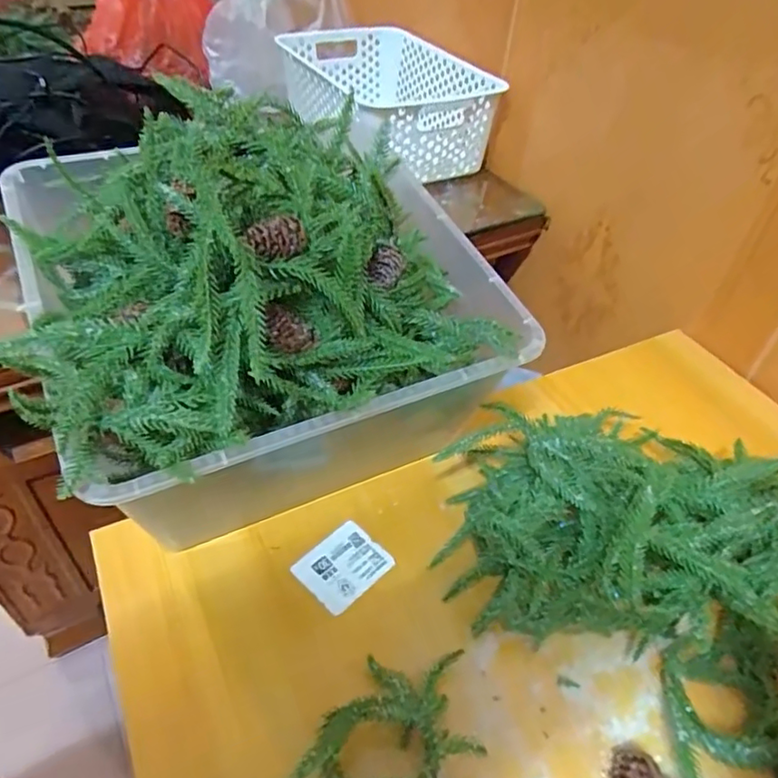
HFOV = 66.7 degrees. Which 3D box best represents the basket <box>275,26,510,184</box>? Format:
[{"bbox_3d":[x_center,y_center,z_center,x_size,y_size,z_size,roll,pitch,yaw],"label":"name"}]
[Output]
[{"bbox_3d":[-0.006,-0.406,0.825,0.210,0.096,0.329,-16,48,-21],"label":"basket"}]

